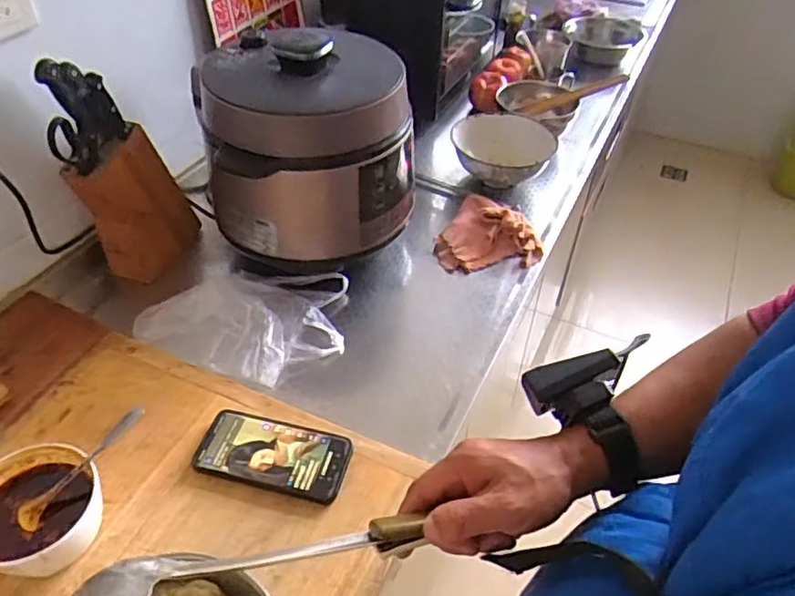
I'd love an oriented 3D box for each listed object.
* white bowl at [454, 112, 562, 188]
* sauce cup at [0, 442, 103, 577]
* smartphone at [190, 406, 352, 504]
[{"bbox_3d":[0.187,-0.254,1.072,0.168,0.099,0.168,-3,43,3],"label":"white bowl"},{"bbox_3d":[-0.328,0.197,0.562,0.111,0.059,0.108,-3,43,3],"label":"sauce cup"},{"bbox_3d":[-0.129,0.161,0.637,0.153,0.013,0.076,7,44,13],"label":"smartphone"}]

